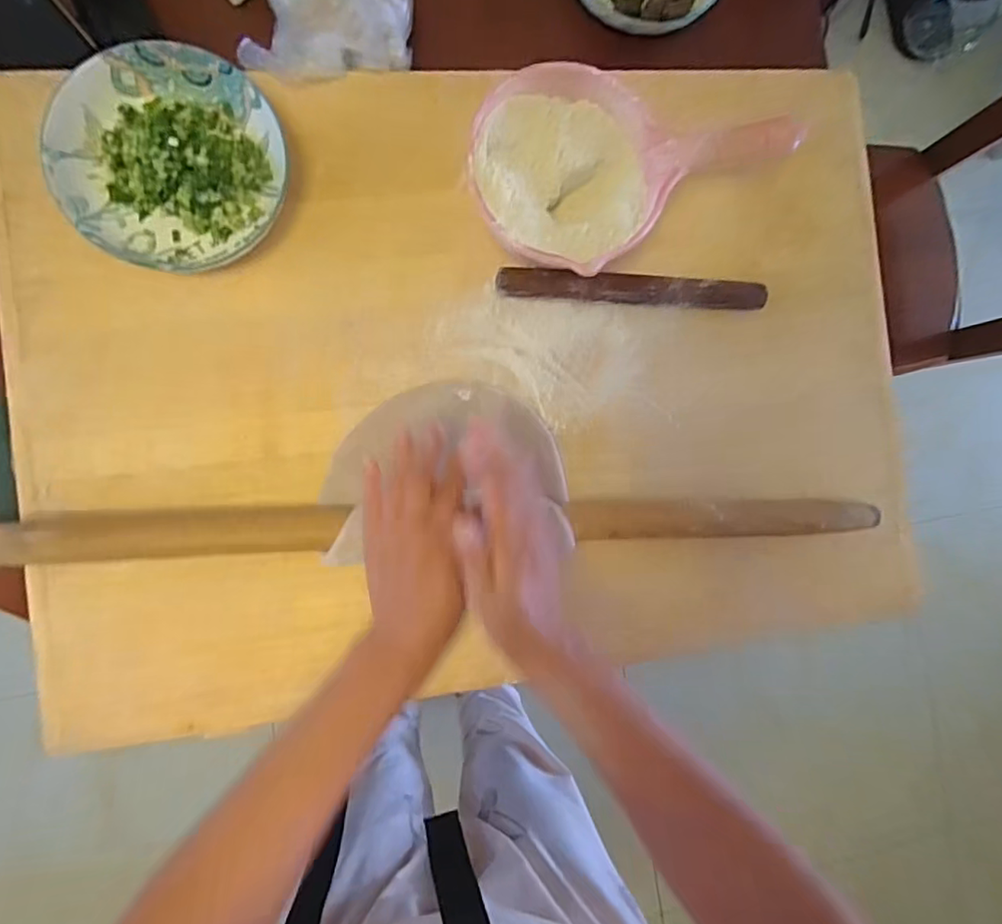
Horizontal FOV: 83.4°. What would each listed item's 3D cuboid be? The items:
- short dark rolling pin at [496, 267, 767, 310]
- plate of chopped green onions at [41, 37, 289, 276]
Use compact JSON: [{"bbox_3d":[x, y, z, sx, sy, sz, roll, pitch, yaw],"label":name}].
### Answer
[{"bbox_3d":[0.122,-0.157,0.517,0.248,0.025,0.025,1,90,-6],"label":"short dark rolling pin"},{"bbox_3d":[-0.267,-0.244,0.458,0.167,0.032,0.170,0,90,-8],"label":"plate of chopped green onions"}]

